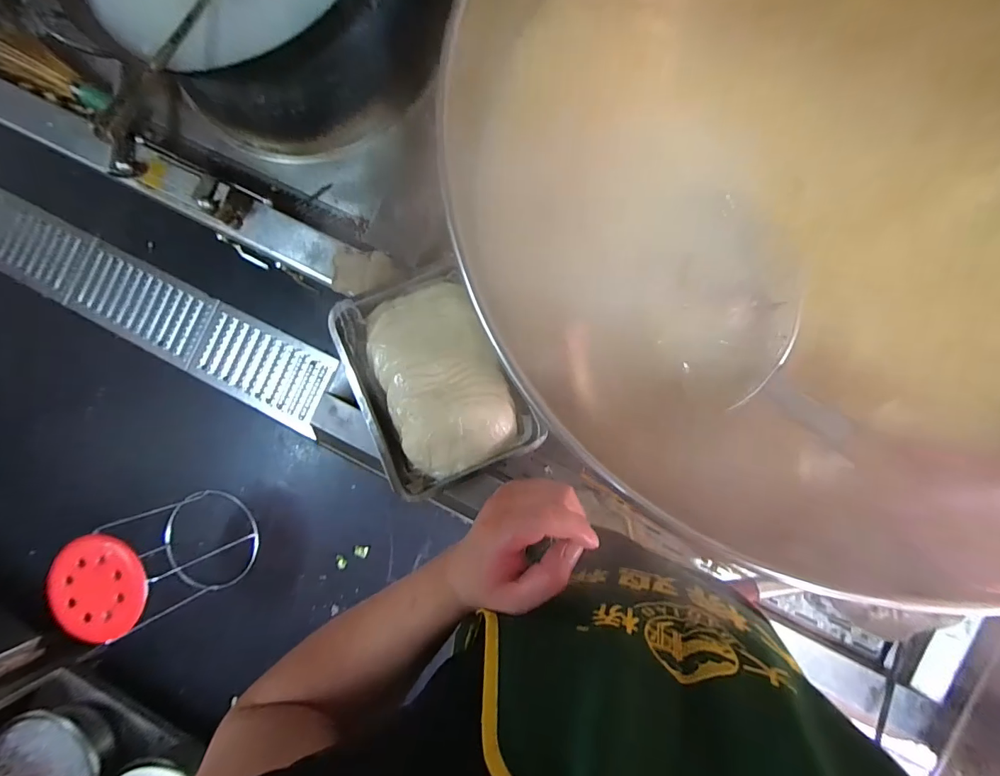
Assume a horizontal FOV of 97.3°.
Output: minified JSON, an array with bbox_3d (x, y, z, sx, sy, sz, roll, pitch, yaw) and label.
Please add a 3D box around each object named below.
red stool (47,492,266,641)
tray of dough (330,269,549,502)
[{"bbox_3d":[-1.088,0.545,1.406,0.333,0.517,0.365,0,88,6],"label":"red stool"},{"bbox_3d":[-0.108,-0.017,0.725,0.253,0.068,0.339,-25,86,5],"label":"tray of dough"}]

